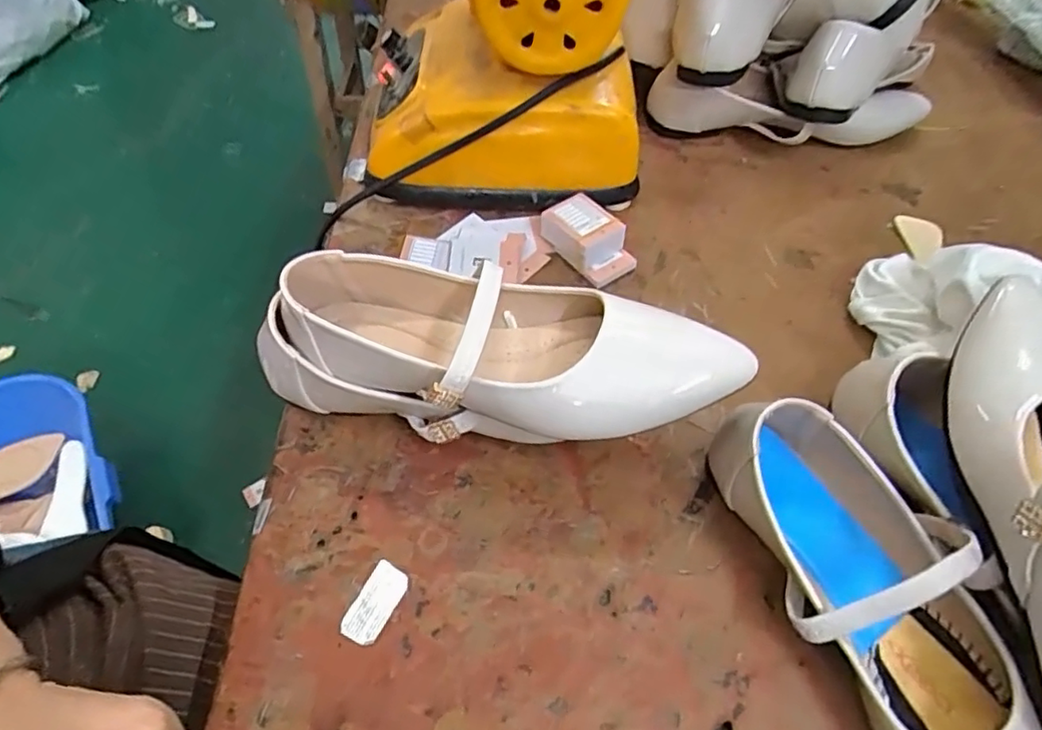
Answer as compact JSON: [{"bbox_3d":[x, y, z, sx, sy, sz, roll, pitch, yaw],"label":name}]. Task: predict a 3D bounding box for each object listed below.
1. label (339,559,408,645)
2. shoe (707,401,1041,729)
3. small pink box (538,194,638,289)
[{"bbox_3d":[-0.075,0.123,0.311,0.020,0.004,0.039,23,58,12],"label":"label"},{"bbox_3d":[0.179,0.115,0.292,0.094,0.063,0.212,-18,59,-14],"label":"shoe"},{"bbox_3d":[0.048,-0.094,0.444,0.039,0.032,0.065,-31,63,-21],"label":"small pink box"}]

